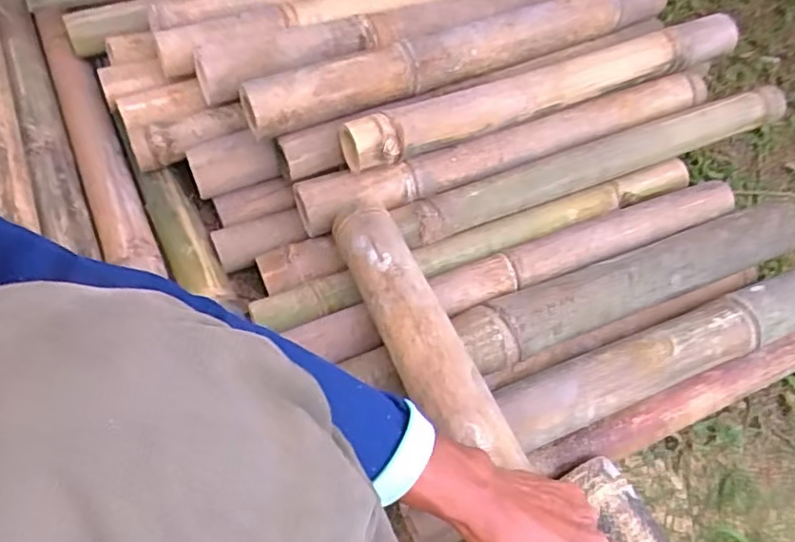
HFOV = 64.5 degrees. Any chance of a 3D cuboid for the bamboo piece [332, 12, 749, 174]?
[{"bbox_3d":[0.208,-0.236,0.812,0.591,0.054,0.057,-20,57,-20],"label":"bamboo piece"}]

